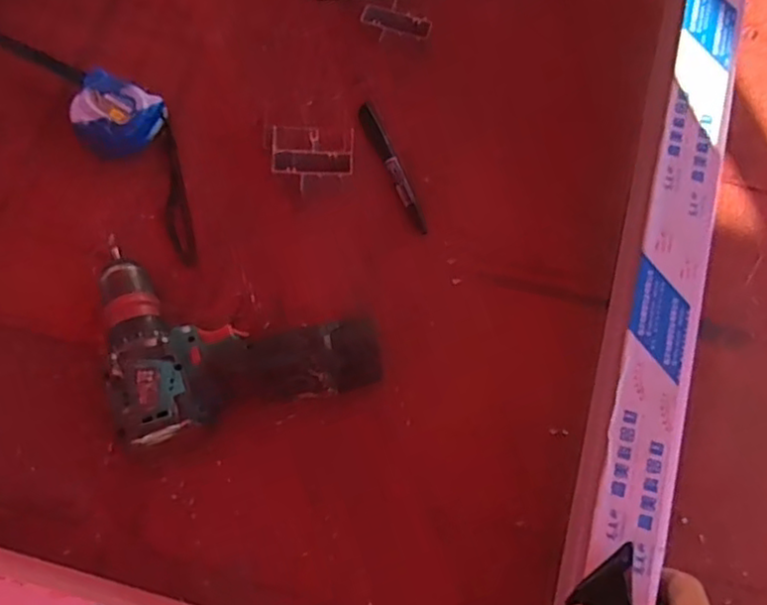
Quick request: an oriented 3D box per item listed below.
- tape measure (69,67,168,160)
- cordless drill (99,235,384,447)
[{"bbox_3d":[-0.238,-0.162,0.605,0.075,0.040,0.071,27,75,8],"label":"tape measure"},{"bbox_3d":[-0.117,0.007,0.537,0.203,0.058,0.173,-16,72,-5],"label":"cordless drill"}]

